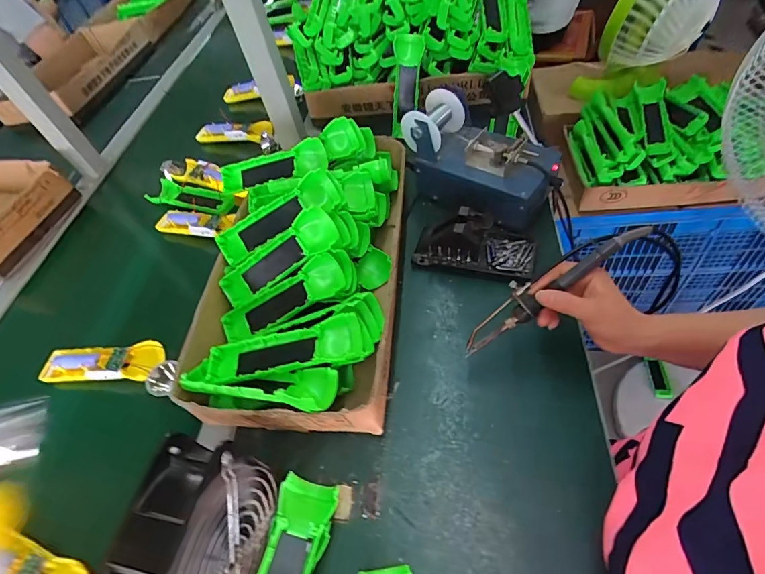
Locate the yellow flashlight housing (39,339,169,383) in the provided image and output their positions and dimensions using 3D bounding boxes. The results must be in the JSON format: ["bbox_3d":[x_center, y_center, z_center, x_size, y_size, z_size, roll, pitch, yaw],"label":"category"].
[{"bbox_3d":[-0.368,0.095,0.533,0.163,0.027,0.053,-1,53,9],"label":"yellow flashlight housing"}]

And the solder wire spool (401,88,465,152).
[{"bbox_3d":[0.072,-0.235,0.593,0.079,0.076,0.079,16,57,20],"label":"solder wire spool"}]

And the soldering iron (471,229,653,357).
[{"bbox_3d":[0.166,-0.001,0.416,0.211,0.018,0.036,-38,53,17],"label":"soldering iron"}]

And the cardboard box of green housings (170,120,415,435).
[{"bbox_3d":[-0.100,-0.039,0.515,0.248,0.129,0.415,-3,53,7],"label":"cardboard box of green housings"}]

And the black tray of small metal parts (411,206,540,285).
[{"bbox_3d":[0.127,-0.065,0.546,0.158,0.073,0.085,12,56,17],"label":"black tray of small metal parts"}]

